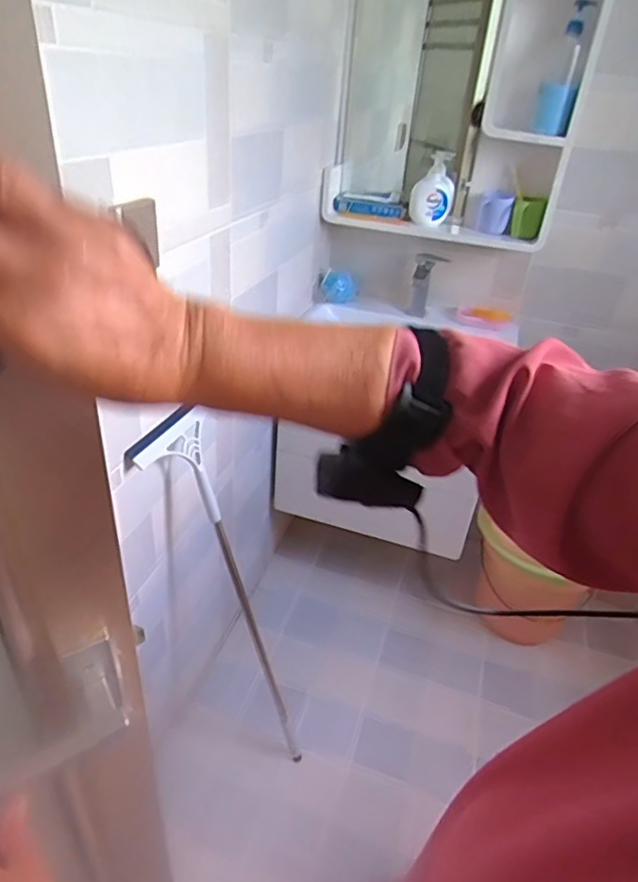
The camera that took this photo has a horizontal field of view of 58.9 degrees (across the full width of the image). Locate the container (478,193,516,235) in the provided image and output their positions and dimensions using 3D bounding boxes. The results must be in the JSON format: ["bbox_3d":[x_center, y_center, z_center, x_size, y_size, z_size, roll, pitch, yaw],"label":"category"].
[{"bbox_3d":[0.511,-0.661,1.628,0.084,0.091,0.104,14,36,13],"label":"container"}]

